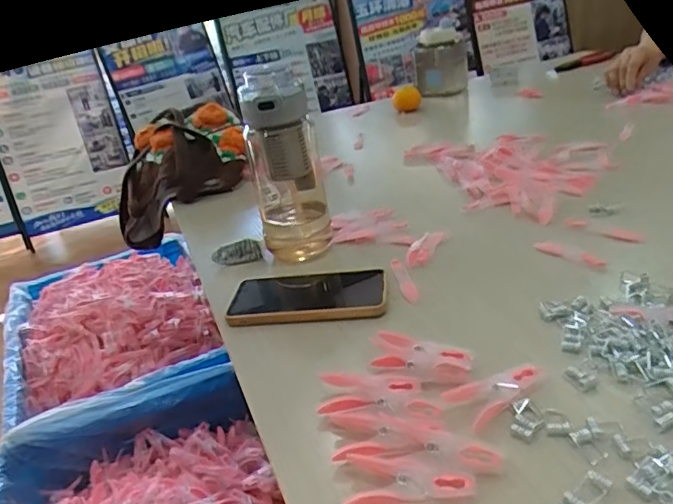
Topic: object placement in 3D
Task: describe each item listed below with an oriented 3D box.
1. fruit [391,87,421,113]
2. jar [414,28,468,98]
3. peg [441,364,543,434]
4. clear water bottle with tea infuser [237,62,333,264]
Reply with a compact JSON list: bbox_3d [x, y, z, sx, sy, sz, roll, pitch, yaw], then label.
[{"bbox_3d":[0.154,-0.334,1.186,0.059,0.052,0.067,-2,28,10],"label":"fruit"},{"bbox_3d":[0.251,-0.455,1.292,0.118,0.153,0.127,0,29,14],"label":"jar"},{"bbox_3d":[0.115,0.097,0.387,0.074,0.009,0.034,-23,30,-24],"label":"peg"},{"bbox_3d":[-0.055,-0.100,0.593,0.077,0.200,0.067,-11,27,-3],"label":"clear water bottle with tea infuser"}]

